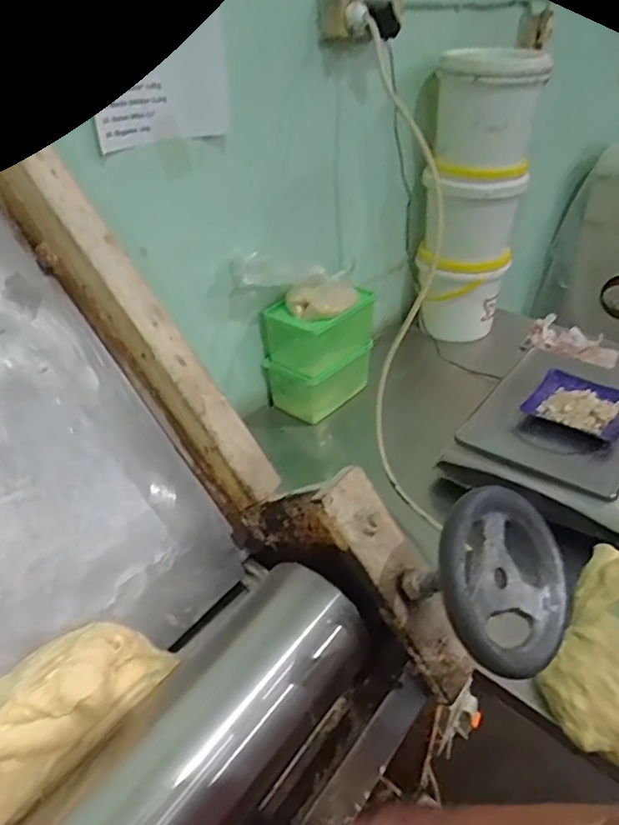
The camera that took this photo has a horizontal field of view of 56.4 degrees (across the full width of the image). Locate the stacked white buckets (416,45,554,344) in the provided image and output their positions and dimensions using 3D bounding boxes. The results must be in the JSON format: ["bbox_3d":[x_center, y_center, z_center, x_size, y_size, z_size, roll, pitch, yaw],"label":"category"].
[{"bbox_3d":[0.330,-0.410,1.174,0.199,0.540,0.206,8,37,14],"label":"stacked white buckets"}]

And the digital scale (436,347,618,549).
[{"bbox_3d":[0.434,0.031,0.901,0.311,0.104,0.322,23,43,31],"label":"digital scale"}]

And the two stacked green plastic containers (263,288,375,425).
[{"bbox_3d":[0.022,-0.115,1.097,0.129,0.196,0.180,26,45,33],"label":"two stacked green plastic containers"}]

